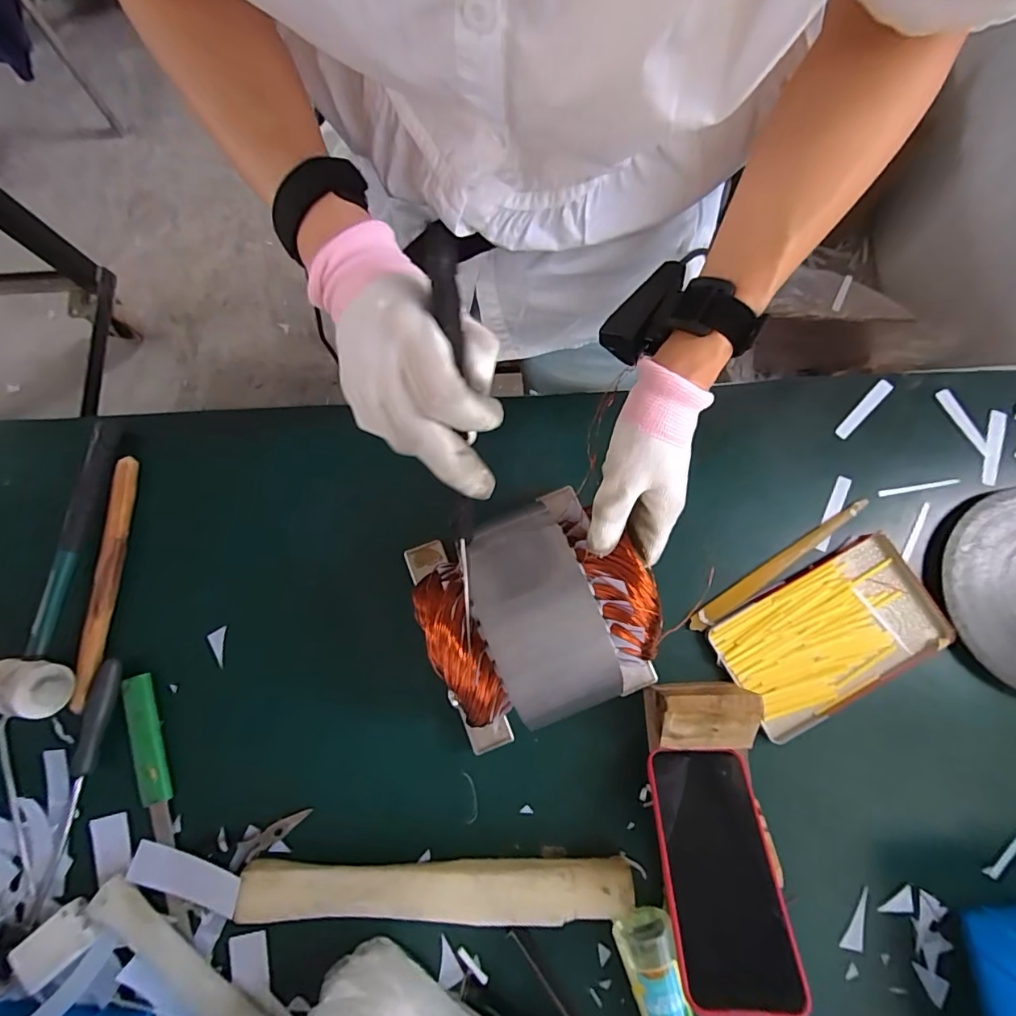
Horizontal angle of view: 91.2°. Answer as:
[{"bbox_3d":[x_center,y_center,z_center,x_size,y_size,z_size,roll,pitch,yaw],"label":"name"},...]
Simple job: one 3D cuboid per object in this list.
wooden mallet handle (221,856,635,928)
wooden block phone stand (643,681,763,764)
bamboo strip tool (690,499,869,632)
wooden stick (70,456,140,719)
[{"bbox_3d":[-0.062,0.329,0.428,0.329,0.030,0.044,-1,79,2],"label":"wooden mallet handle"},{"bbox_3d":[0.168,0.185,0.435,0.081,0.065,0.059,-3,79,1],"label":"wooden block phone stand"},{"bbox_3d":[0.266,0.055,0.487,0.210,0.007,0.020,-34,80,-5],"label":"bamboo strip tool"},{"bbox_3d":[-0.399,0.068,0.495,0.019,0.020,0.242,0,79,2],"label":"wooden stick"}]

